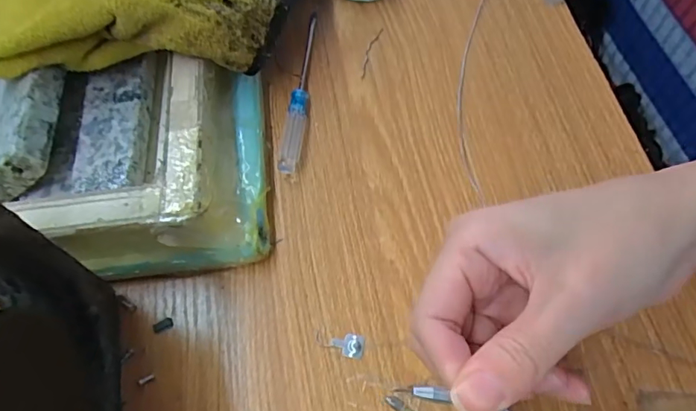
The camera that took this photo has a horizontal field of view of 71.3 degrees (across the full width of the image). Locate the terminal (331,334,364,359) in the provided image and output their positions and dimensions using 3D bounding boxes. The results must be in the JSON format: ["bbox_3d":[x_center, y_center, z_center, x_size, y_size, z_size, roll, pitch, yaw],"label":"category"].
[{"bbox_3d":[0.000,0.062,0.215,0.014,0.004,0.010,7,63,7],"label":"terminal"}]

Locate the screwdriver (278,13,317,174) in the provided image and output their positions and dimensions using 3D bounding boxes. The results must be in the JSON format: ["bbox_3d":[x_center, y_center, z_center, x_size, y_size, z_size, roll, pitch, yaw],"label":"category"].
[{"bbox_3d":[-0.027,-0.070,0.281,0.010,0.009,0.116,4,63,5],"label":"screwdriver"}]

